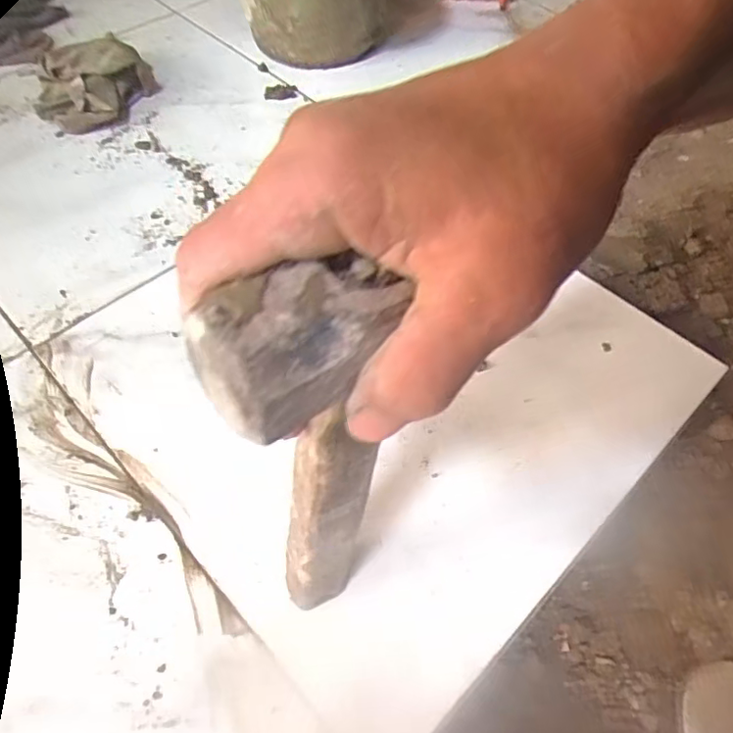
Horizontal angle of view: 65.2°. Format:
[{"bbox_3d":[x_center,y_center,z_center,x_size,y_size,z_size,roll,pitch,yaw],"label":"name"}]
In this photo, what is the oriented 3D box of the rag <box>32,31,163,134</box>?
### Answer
[{"bbox_3d":[-0.297,-0.317,0.632,0.141,0.047,0.096,-35,66,-22],"label":"rag"}]

